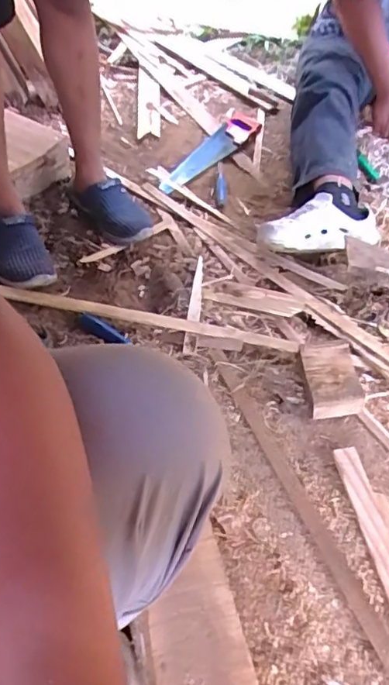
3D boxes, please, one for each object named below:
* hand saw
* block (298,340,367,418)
[{"bbox_3d":[0.048,-0.494,1.432,0.112,0.022,0.486,22,48,18],"label":"hand saw"},{"bbox_3d":[0.221,0.058,0.934,0.085,0.051,0.138,-3,46,-6],"label":"block"}]

